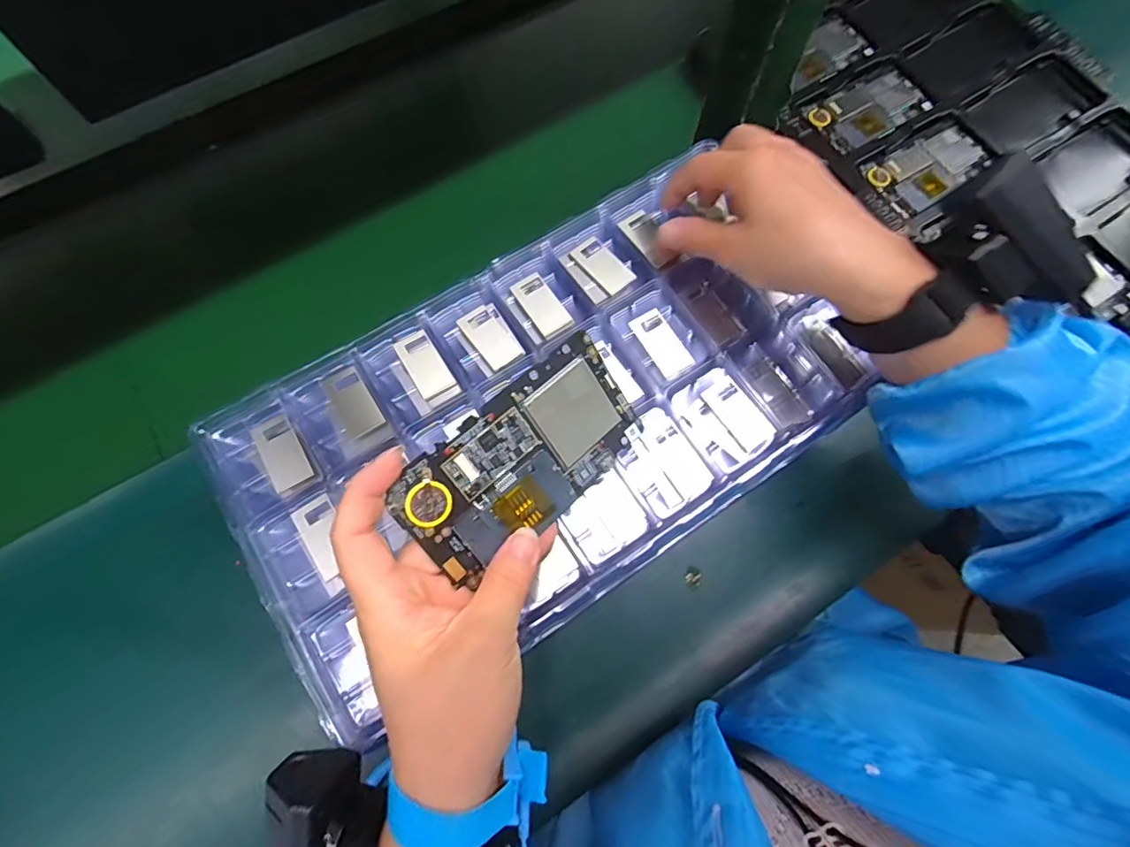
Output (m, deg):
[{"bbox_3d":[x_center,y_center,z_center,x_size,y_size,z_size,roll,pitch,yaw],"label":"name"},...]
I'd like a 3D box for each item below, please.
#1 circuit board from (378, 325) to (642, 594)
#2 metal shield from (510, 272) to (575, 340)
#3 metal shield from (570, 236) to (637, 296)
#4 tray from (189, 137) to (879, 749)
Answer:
[{"bbox_3d":[-0.017,0.017,0.247,0.122,0.005,0.064,-41,108,-20],"label":"circuit board"},{"bbox_3d":[-0.015,-0.076,0.329,0.022,0.004,0.044,-31,73,-10],"label":"metal shield"},{"bbox_3d":[0.025,-0.104,0.337,0.022,0.004,0.043,-39,74,-12],"label":"metal shield"},{"bbox_3d":[-0.012,-0.009,0.307,0.353,0.022,0.200,-33,73,-11],"label":"tray"}]

